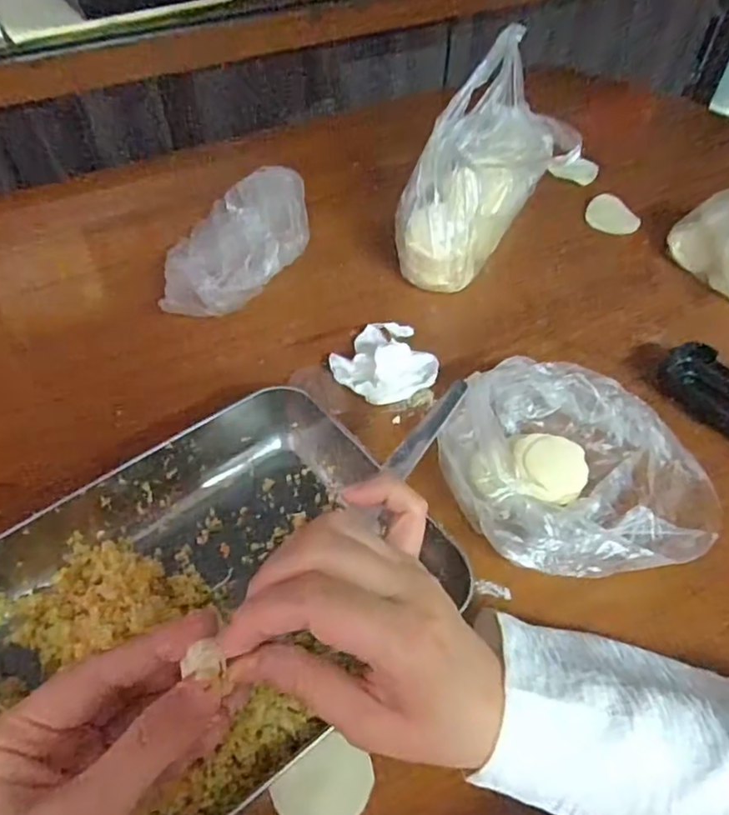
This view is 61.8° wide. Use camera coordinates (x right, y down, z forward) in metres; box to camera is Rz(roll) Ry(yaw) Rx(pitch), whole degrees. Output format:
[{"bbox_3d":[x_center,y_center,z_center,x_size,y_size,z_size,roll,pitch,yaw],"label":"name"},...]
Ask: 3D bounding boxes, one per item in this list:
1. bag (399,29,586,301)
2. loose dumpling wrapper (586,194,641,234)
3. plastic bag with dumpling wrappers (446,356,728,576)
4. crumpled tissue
[{"bbox_3d":[0.112,-0.210,0.530,0.083,0.152,0.204,31,57,22],"label":"bag"},{"bbox_3d":[0.255,-0.198,0.622,0.054,0.008,0.052,25,54,18],"label":"loose dumpling wrapper"},{"bbox_3d":[0.142,0.039,0.404,0.178,0.047,0.152,-4,51,-4],"label":"plastic bag with dumpling wrappers"},{"bbox_3d":[0.013,-0.043,0.471,0.077,0.029,0.077,-22,54,-18],"label":"crumpled tissue"}]

